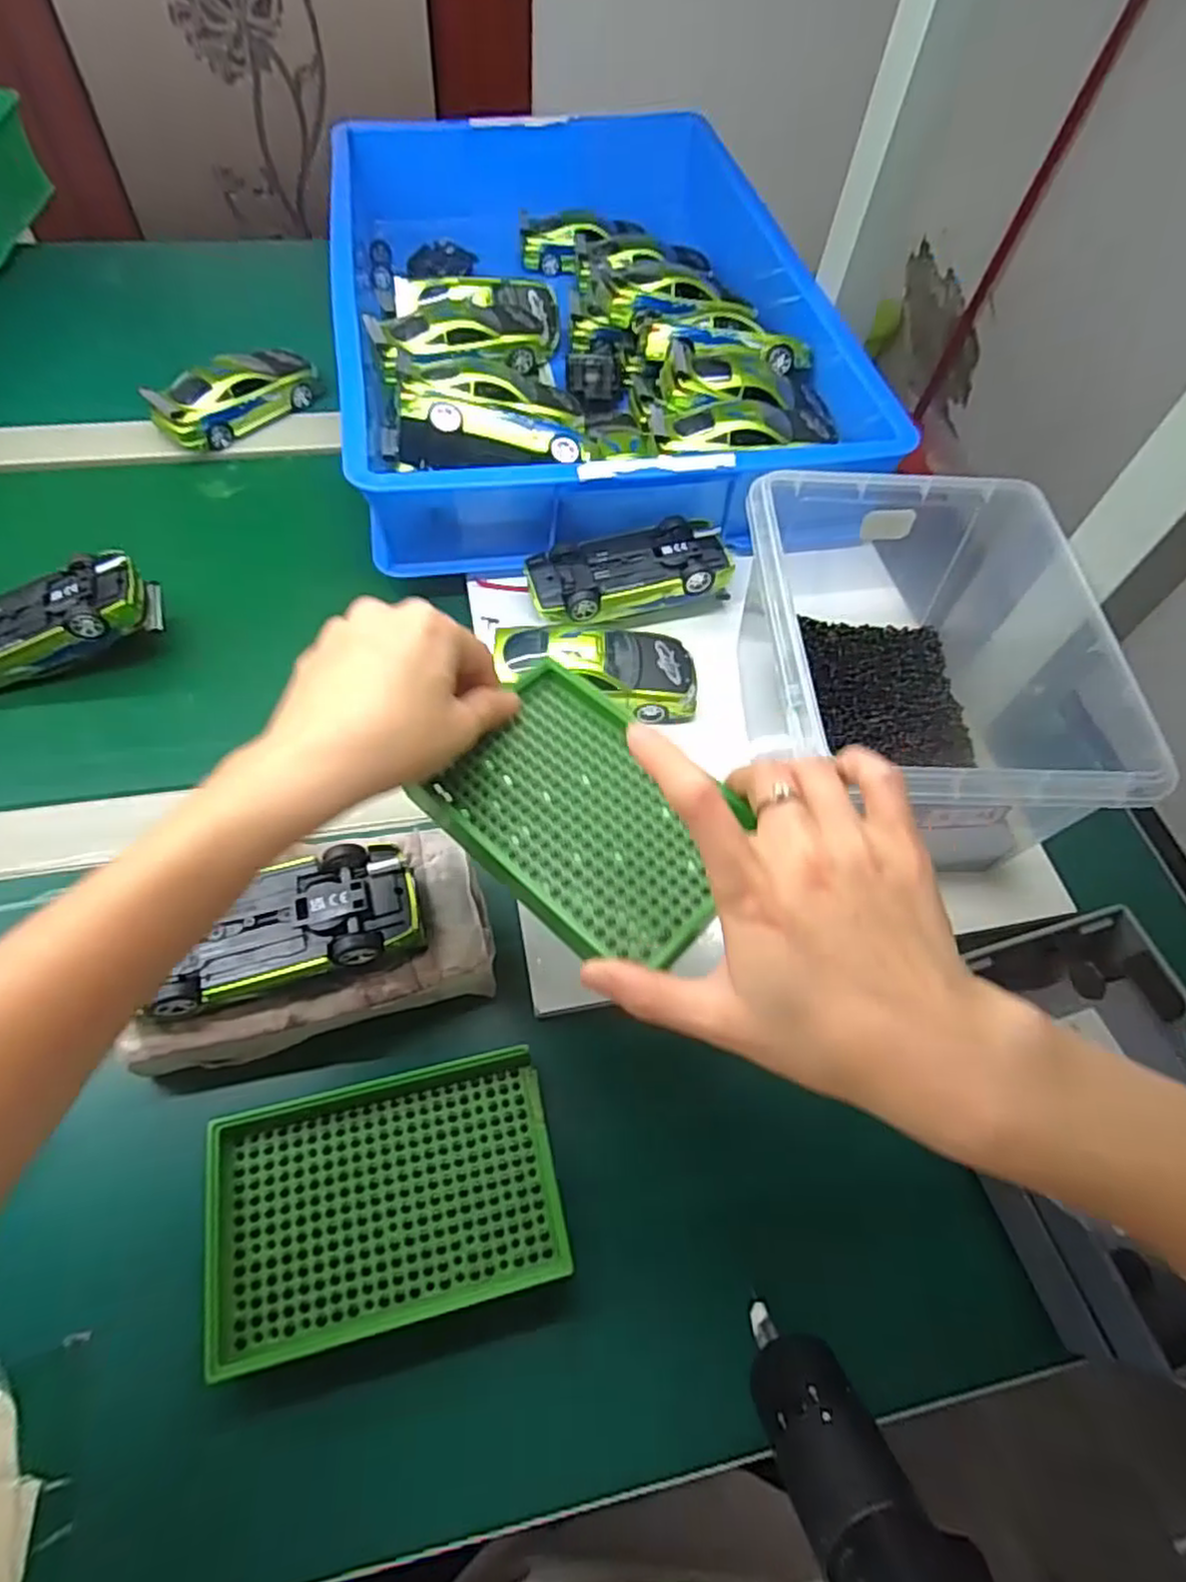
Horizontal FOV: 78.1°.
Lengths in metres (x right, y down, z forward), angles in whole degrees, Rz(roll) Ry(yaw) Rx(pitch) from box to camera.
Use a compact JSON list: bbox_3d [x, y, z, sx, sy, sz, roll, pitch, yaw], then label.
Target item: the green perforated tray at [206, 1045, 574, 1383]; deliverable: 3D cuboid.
[{"bbox_3d":[-0.085,0.168,0.303,0.136,0.011,0.090,-10,61,-11],"label":"green perforated tray"}]

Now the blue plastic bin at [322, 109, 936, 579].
[{"bbox_3d":[-0.017,-0.413,0.618,0.362,0.087,0.557,-8,60,-9],"label":"blue plastic bin"}]

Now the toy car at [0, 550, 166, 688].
[{"bbox_3d":[-0.329,-0.099,0.439,0.124,0.030,0.058,-22,63,-3],"label":"toy car"}]

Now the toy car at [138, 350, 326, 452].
[{"bbox_3d":[-0.279,-0.308,0.568,0.049,0.040,0.122,40,64,18],"label":"toy car"}]

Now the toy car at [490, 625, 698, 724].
[{"bbox_3d":[0.003,-0.073,0.435,0.118,0.041,0.051,1,59,-4],"label":"toy car"}]

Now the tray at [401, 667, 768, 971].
[{"bbox_3d":[-0.002,0.008,0.307,0.130,0.010,0.097,39,64,18],"label":"tray"}]

